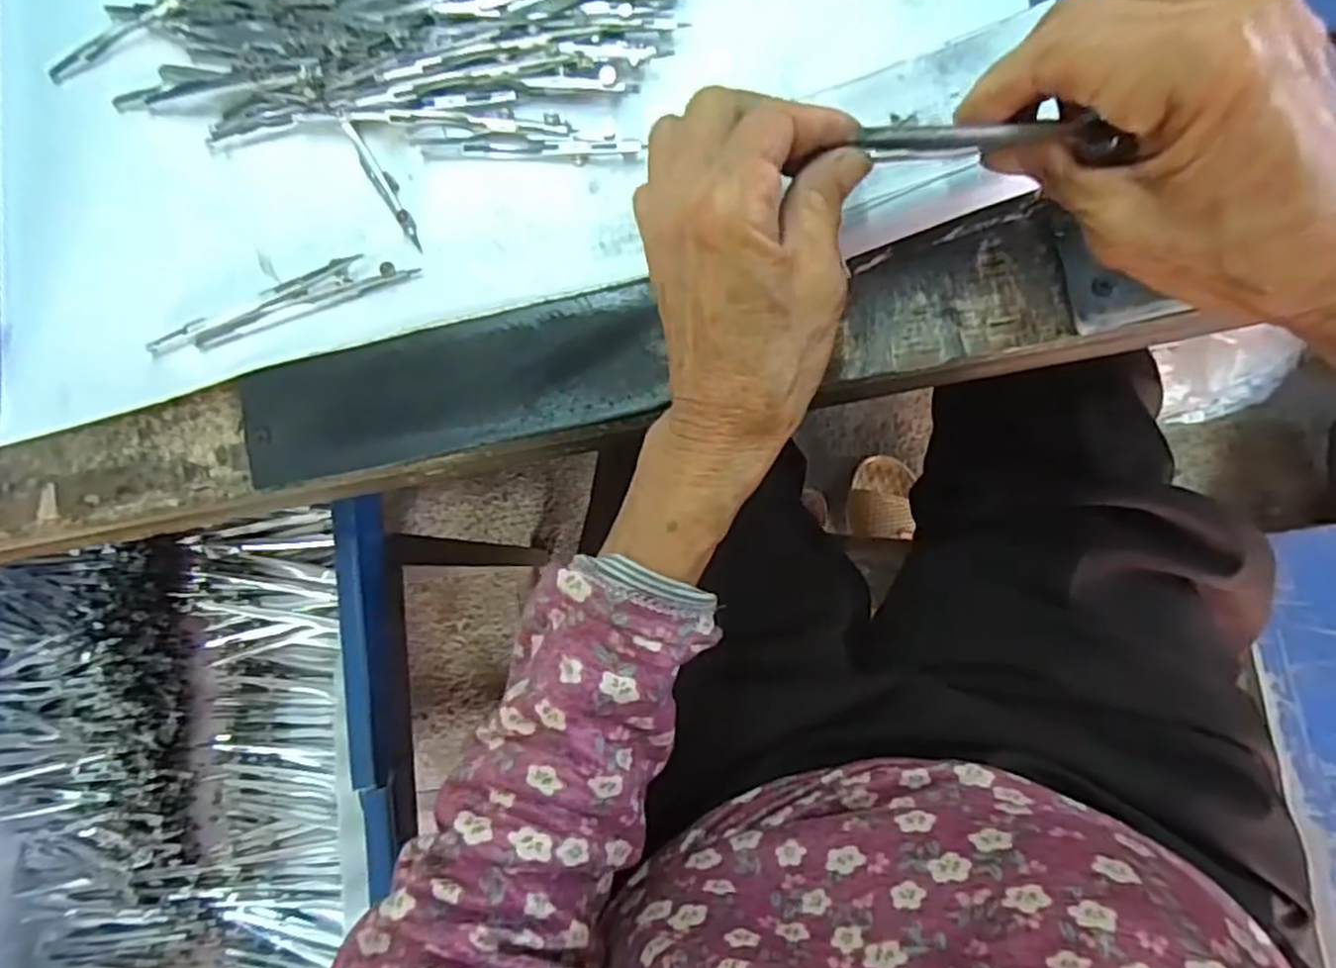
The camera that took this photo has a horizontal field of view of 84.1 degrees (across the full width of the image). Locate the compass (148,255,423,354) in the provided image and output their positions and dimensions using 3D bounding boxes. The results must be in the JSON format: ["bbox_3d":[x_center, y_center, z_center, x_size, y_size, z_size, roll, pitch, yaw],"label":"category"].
[{"bbox_3d":[-0.176,-0.084,0.338,0.123,0.006,0.020,-19,82,4],"label":"compass"}]

